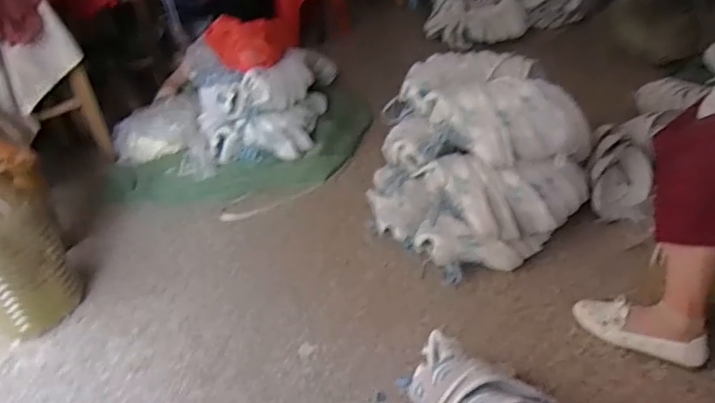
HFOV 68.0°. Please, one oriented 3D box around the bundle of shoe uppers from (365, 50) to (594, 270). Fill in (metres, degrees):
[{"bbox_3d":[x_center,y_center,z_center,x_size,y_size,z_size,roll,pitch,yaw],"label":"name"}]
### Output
[{"bbox_3d":[0.308,-0.101,1.327,0.475,0.376,0.419,-25,41,-25],"label":"bundle of shoe uppers"}]

